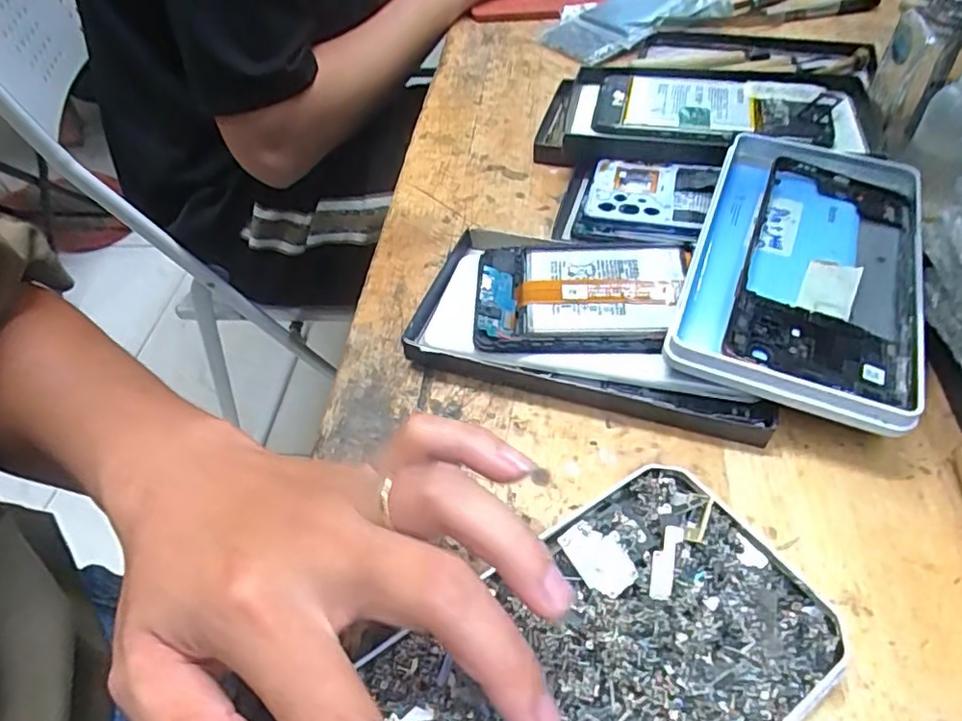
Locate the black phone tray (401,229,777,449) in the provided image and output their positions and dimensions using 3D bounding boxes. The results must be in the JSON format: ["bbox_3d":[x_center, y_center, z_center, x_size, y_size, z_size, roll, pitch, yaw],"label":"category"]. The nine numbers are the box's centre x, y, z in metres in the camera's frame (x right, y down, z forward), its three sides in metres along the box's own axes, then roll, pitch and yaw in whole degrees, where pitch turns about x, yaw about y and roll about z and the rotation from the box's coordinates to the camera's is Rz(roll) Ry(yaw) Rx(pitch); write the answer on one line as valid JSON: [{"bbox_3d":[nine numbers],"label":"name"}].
[{"bbox_3d":[0.054,-0.022,0.306,0.168,0.028,0.094,12,52,15],"label":"black phone tray"}]

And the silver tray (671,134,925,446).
[{"bbox_3d":[0.157,-0.047,0.295,0.100,0.017,0.170,20,55,13],"label":"silver tray"}]

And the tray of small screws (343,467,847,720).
[{"bbox_3d":[0.031,0.106,0.200,0.174,0.017,0.097,-27,53,-17],"label":"tray of small screws"}]

